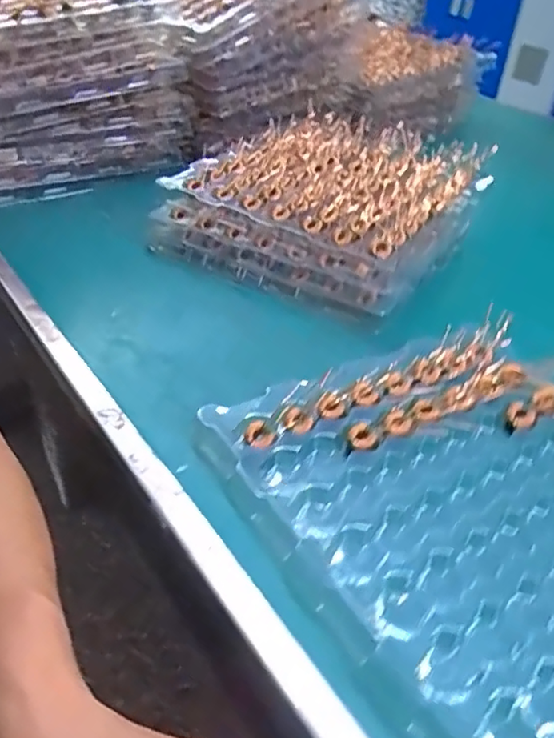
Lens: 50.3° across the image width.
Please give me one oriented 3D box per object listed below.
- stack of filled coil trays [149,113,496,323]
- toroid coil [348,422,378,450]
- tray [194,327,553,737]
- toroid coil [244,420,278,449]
[{"bbox_3d":[0.058,-0.194,0.686,0.291,0.086,0.301,24,42,22],"label":"stack of filled coil trays"},{"bbox_3d":[0.061,0.048,0.417,0.019,0.007,0.020,-2,63,3],"label":"toroid coil"},{"bbox_3d":[0.131,0.077,0.385,0.273,0.017,0.277,-18,44,-28],"label":"tray"},{"bbox_3d":[-0.011,0.045,0.407,0.022,0.007,0.020,4,38,-3],"label":"toroid coil"}]

